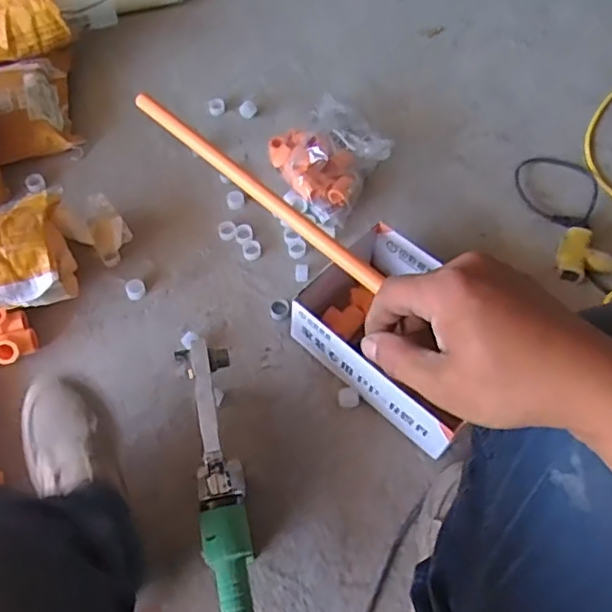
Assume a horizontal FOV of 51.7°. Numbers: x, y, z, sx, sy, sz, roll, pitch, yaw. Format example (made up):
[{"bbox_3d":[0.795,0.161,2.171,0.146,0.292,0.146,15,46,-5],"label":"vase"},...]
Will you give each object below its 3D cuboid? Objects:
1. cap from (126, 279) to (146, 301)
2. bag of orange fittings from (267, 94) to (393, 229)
[{"bbox_3d":[-0.260,-0.025,0.967,0.027,0.023,0.031,-21,62,-15],"label":"cap"},{"bbox_3d":[0.038,-0.255,1.054,0.169,0.093,0.202,-35,66,-21],"label":"bag of orange fittings"}]

